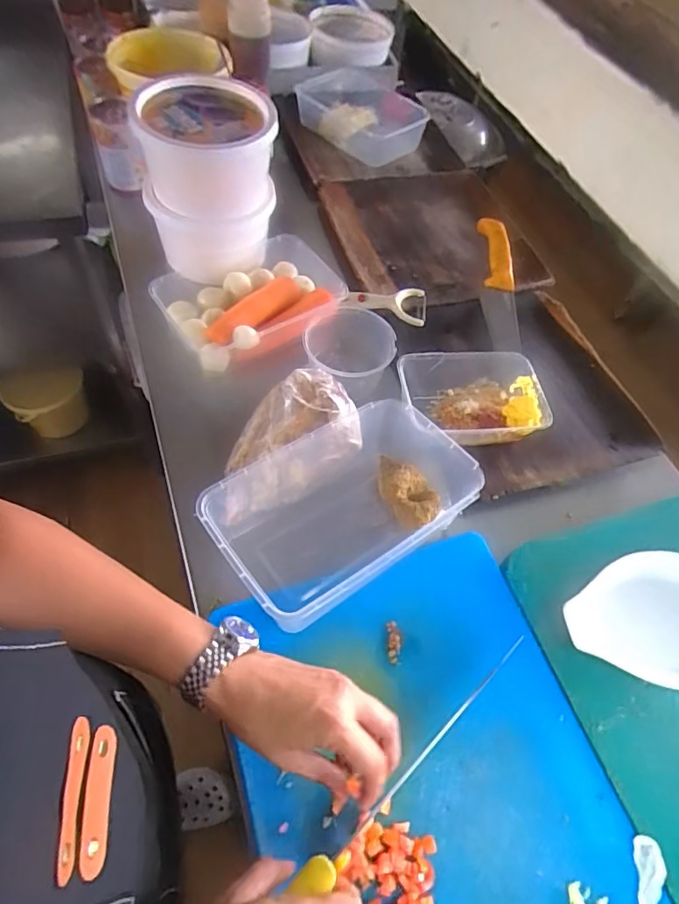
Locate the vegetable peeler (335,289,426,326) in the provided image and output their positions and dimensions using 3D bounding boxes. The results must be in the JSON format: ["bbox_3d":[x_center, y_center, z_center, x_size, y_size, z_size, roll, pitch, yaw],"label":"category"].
[{"bbox_3d":[0.060,-0.214,0.759,0.123,0.027,0.051,8,58,-2],"label":"vegetable peeler"}]

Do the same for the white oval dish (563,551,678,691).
[{"bbox_3d":[0.330,0.167,0.532,0.223,0.033,0.127,-1,58,-6],"label":"white oval dish"}]

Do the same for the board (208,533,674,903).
[{"bbox_3d":[0.089,0.302,0.434,0.300,0.026,0.431,-14,61,-16],"label":"board"}]

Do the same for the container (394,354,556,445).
[{"bbox_3d":[0.161,-0.064,0.651,0.173,0.047,0.116,-4,58,-8],"label":"container"}]

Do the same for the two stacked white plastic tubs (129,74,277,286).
[{"bbox_3d":[-0.170,-0.352,0.708,0.162,0.182,0.194,-2,59,-8],"label":"two stacked white plastic tubs"}]

